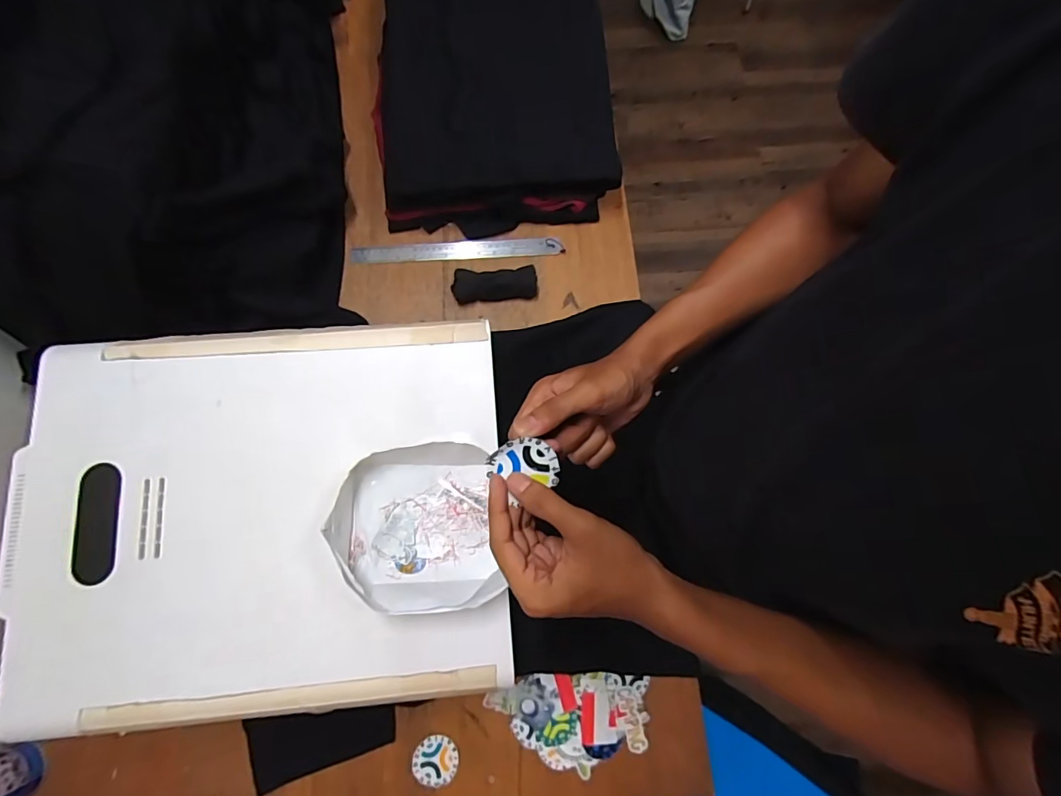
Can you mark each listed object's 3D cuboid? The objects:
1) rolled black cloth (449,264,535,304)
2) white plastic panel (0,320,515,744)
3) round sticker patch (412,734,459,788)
[{"bbox_3d":[-0.054,-0.174,0.738,0.126,0.027,0.044,-5,77,-2],"label":"rolled black cloth"},{"bbox_3d":[-0.285,0.118,0.518,0.499,0.022,0.397,-5,77,-2],"label":"white plastic panel"},{"bbox_3d":[-0.121,0.462,0.619,0.058,0.005,0.054,-1,67,4],"label":"round sticker patch"}]

